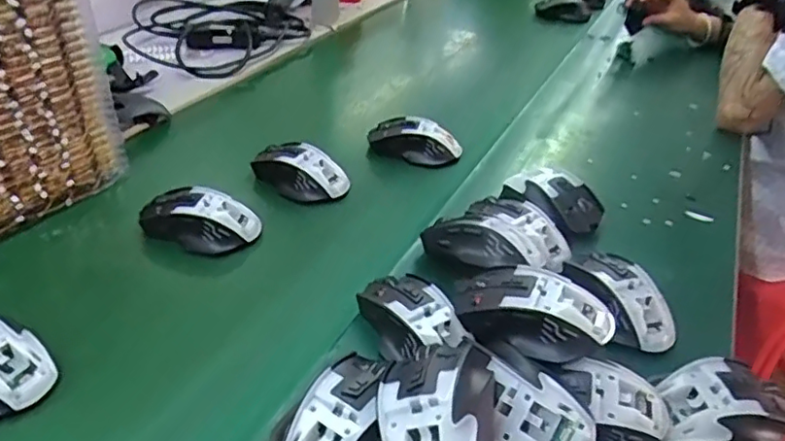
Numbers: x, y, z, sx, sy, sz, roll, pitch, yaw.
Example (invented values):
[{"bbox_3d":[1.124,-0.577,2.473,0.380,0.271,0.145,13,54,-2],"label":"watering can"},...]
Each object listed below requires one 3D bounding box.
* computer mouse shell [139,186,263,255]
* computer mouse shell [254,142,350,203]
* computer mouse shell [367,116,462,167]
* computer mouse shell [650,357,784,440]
[{"bbox_3d":[-0.189,0.000,0.601,0.108,0.041,0.059,9,36,4],"label":"computer mouse shell"},{"bbox_3d":[-0.107,-0.052,0.686,0.112,0.046,0.058,22,39,20],"label":"computer mouse shell"},{"bbox_3d":[0.025,-0.096,0.763,0.116,0.049,0.051,18,38,16],"label":"computer mouse shell"},{"bbox_3d":[0.246,0.137,0.446,0.107,0.038,0.061,2,36,-6],"label":"computer mouse shell"}]

